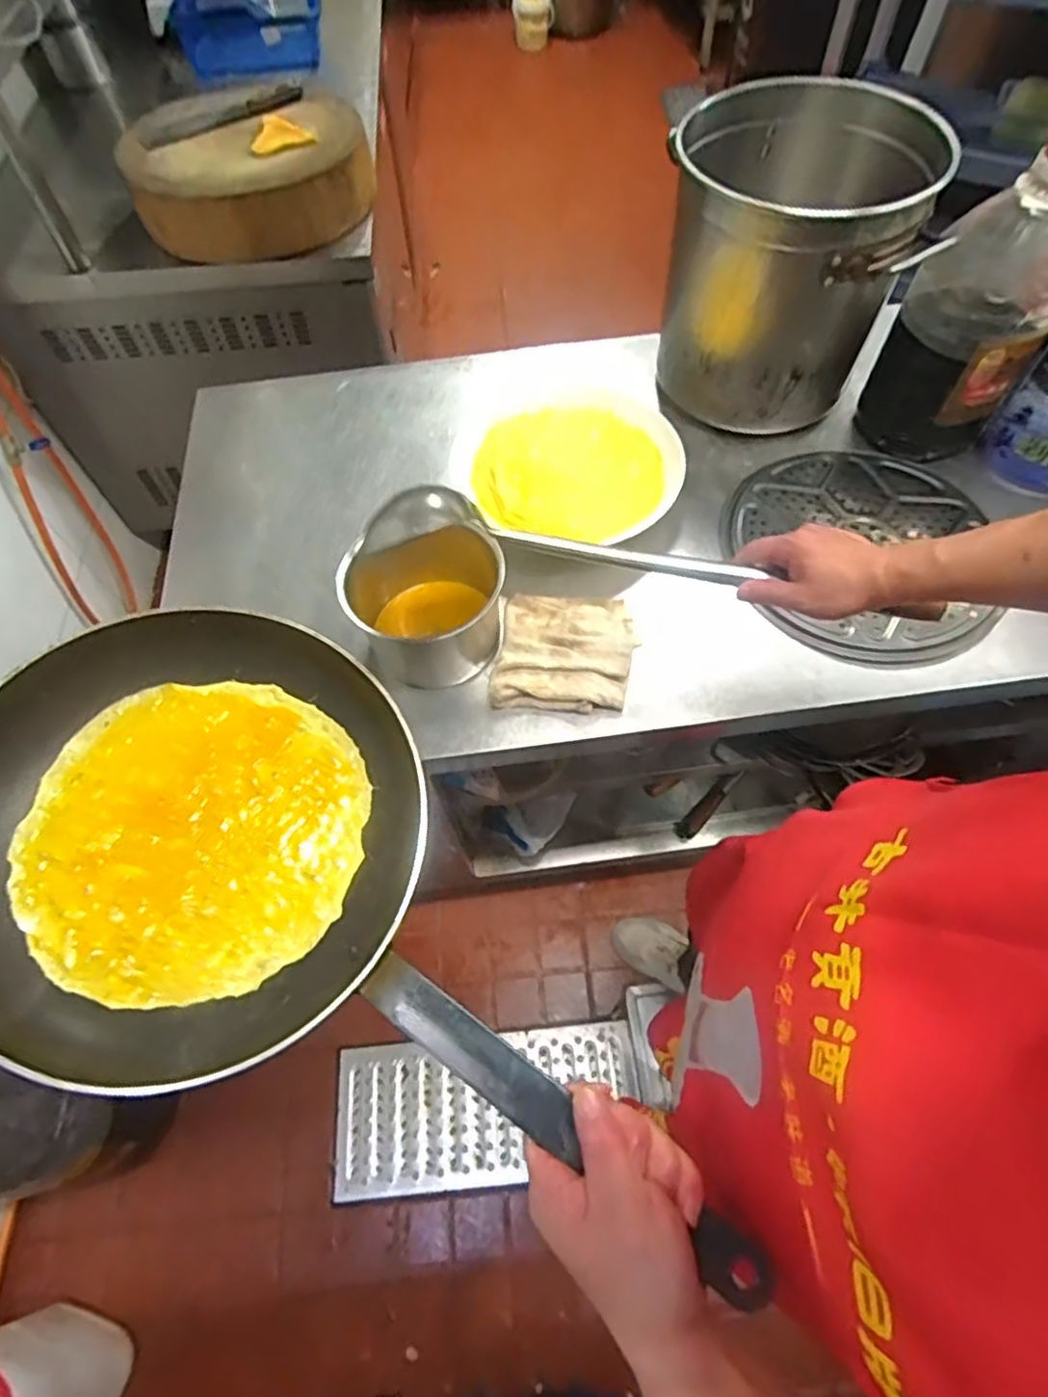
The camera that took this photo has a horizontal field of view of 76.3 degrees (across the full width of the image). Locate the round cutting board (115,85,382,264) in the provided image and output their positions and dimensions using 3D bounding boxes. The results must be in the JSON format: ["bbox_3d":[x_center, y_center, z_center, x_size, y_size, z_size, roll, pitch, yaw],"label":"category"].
[{"bbox_3d":[-0.524,-1.015,1.284,0.444,0.113,0.426,-20,62,-9],"label":"round cutting board"}]

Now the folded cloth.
[{"bbox_3d":[0.048,-0.057,0.775,0.155,0.026,0.150,3,61,6],"label":"folded cloth"}]

